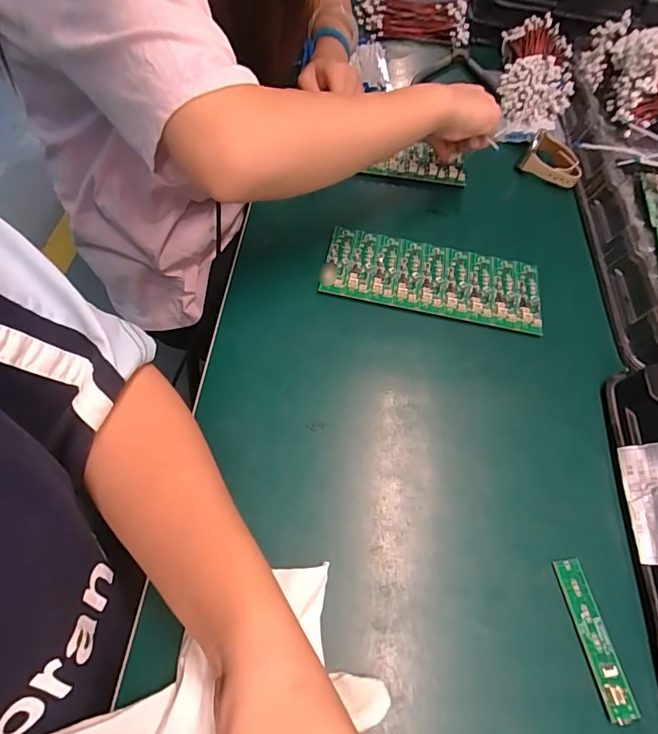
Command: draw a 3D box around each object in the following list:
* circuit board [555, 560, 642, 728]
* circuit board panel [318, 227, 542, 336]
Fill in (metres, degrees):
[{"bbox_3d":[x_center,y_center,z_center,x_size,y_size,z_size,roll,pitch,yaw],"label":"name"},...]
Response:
[{"bbox_3d":[0.160,0.161,0.267,0.018,0.008,0.083,-3,60,-8],"label":"circuit board"},{"bbox_3d":[0.092,-0.081,0.402,0.191,0.008,0.080,12,60,1],"label":"circuit board panel"}]

